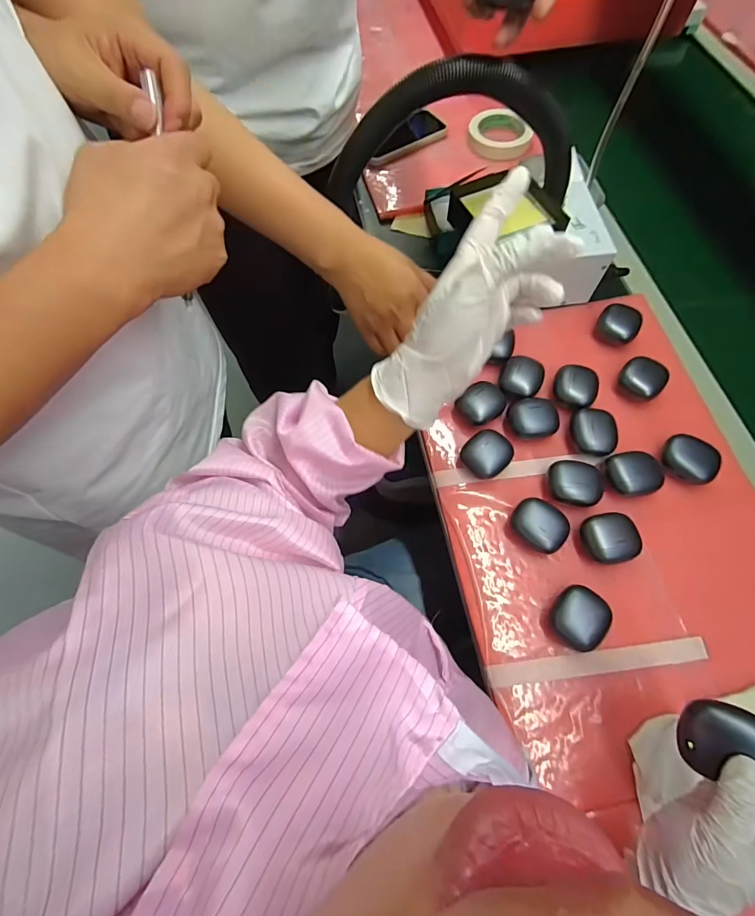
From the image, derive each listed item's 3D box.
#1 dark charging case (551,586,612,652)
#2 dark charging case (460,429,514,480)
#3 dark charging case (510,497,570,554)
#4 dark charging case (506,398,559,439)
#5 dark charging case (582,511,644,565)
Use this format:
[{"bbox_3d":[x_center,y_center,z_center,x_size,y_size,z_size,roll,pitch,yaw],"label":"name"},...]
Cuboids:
[{"bbox_3d":[0.198,0.157,0.395,0.045,0.026,0.055,33,71,14],"label":"dark charging case"},{"bbox_3d":[0.125,-0.002,0.466,0.054,0.029,0.050,-33,70,-13],"label":"dark charging case"},{"bbox_3d":[0.172,0.072,0.431,0.055,0.024,0.045,34,71,14],"label":"dark charging case"},{"bbox_3d":[0.185,-0.048,0.486,0.056,0.030,0.044,-3,67,0],"label":"dark charging case"},{"bbox_3d":[0.244,0.085,0.425,0.052,0.022,0.049,-11,67,-4],"label":"dark charging case"}]

